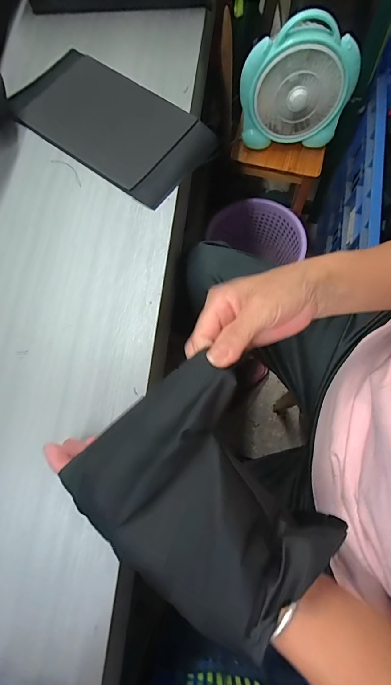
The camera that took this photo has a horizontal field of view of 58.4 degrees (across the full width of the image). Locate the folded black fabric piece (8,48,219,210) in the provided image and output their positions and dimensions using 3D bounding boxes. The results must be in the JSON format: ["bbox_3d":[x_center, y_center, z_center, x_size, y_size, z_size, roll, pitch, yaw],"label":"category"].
[{"bbox_3d":[-0.122,-0.322,0.506,0.296,0.018,0.152,35,77,11],"label":"folded black fabric piece"}]

